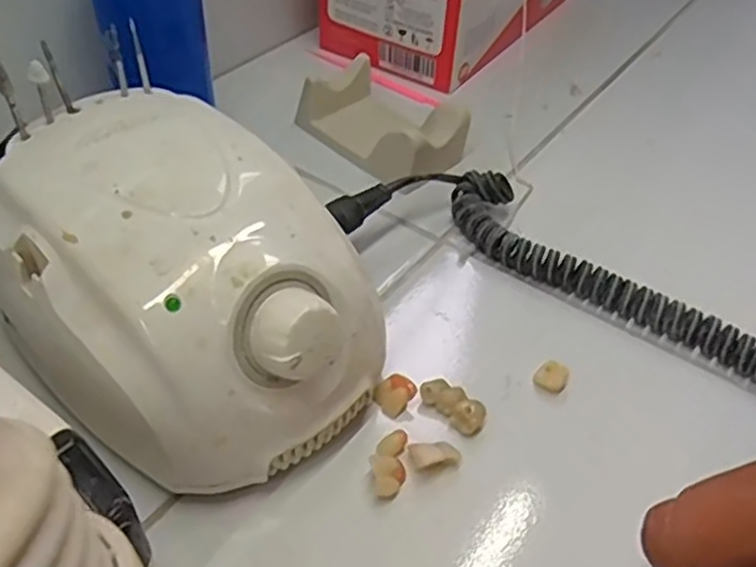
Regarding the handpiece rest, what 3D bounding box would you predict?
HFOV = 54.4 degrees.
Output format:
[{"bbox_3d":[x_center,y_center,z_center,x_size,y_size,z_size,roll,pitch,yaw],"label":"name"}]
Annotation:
[{"bbox_3d":[0.003,-0.088,0.394,0.048,0.029,0.092,-26,51,-28],"label":"handpiece rest"}]

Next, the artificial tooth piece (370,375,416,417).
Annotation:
[{"bbox_3d":[0.007,0.042,0.282,0.013,0.010,0.012,-28,52,-30],"label":"artificial tooth piece"}]

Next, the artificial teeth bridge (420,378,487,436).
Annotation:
[{"bbox_3d":[0.029,0.046,0.280,0.026,0.007,0.013,33,50,27],"label":"artificial teeth bridge"}]

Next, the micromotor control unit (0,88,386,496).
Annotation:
[{"bbox_3d":[-0.069,-0.003,0.261,0.135,0.071,0.109,33,50,27],"label":"micromotor control unit"}]

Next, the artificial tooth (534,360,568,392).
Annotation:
[{"bbox_3d":[0.069,0.036,0.292,0.013,0.008,0.010,18,45,14],"label":"artificial tooth"}]

